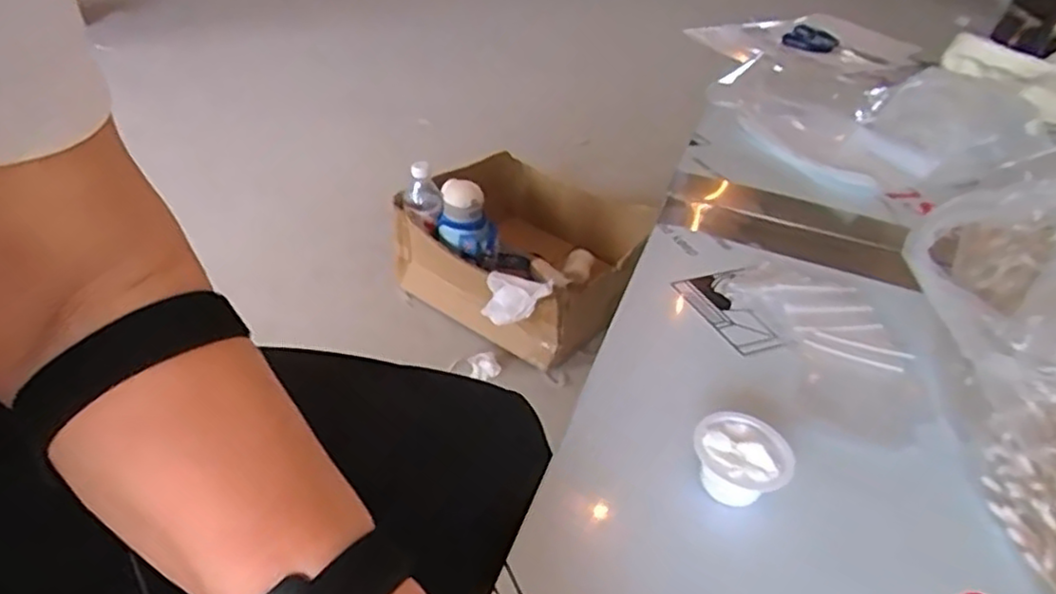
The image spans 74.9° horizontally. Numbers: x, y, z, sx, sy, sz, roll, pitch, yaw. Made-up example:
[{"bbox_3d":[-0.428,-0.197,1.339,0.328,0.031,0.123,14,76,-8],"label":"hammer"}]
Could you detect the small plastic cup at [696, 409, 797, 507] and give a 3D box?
[{"bbox_3d":[0.119,0.096,0.392,0.052,0.033,0.053,28,40,26],"label":"small plastic cup"}]

